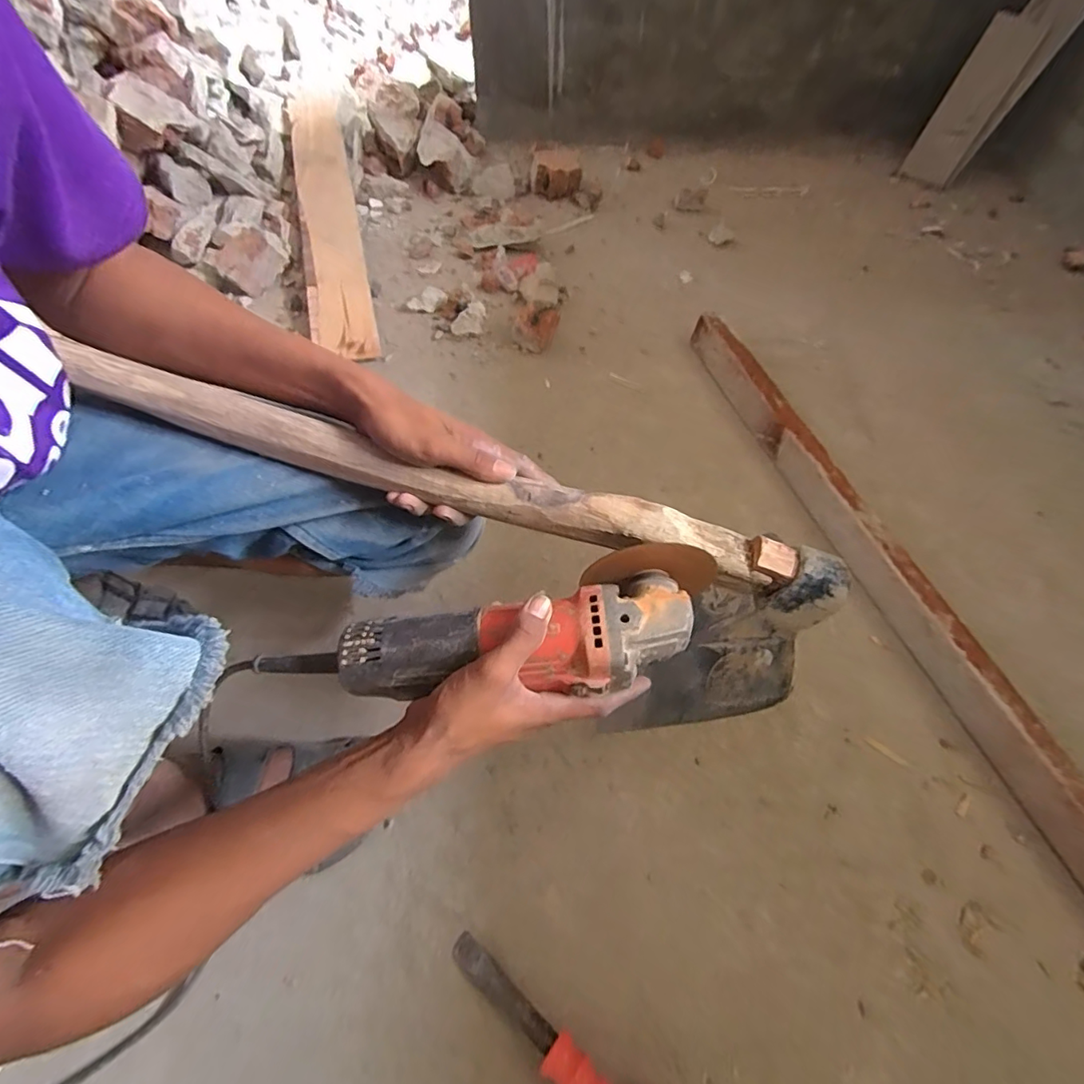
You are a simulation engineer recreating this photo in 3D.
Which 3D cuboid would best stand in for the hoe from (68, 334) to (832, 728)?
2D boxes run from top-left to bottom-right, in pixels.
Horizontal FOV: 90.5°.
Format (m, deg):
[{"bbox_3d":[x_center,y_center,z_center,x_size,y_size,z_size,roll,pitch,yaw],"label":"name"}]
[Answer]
[{"bbox_3d":[-0.072,-0.014,0.436,0.575,0.193,0.127,24,61,-6],"label":"hoe"}]

